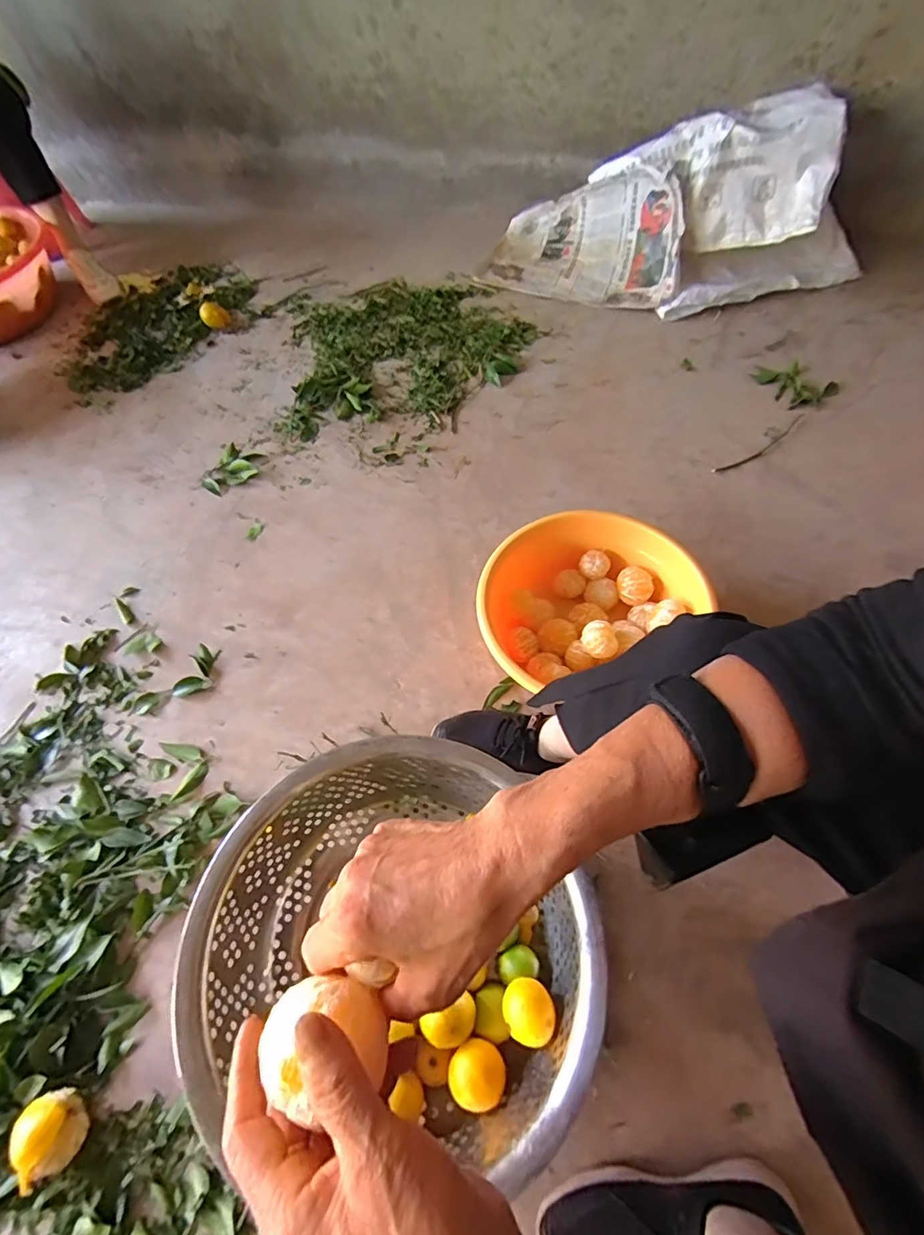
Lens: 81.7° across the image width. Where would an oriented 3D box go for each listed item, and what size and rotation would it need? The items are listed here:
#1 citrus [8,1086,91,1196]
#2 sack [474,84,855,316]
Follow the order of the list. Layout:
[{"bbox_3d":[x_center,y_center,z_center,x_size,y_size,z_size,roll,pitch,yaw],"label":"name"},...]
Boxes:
[{"bbox_3d":[-0.432,0.540,0.557,0.067,0.052,0.071,-28,62,-12],"label":"citrus"},{"bbox_3d":[0.507,-0.981,1.270,0.886,0.283,0.441,-3,59,2],"label":"sack"}]

